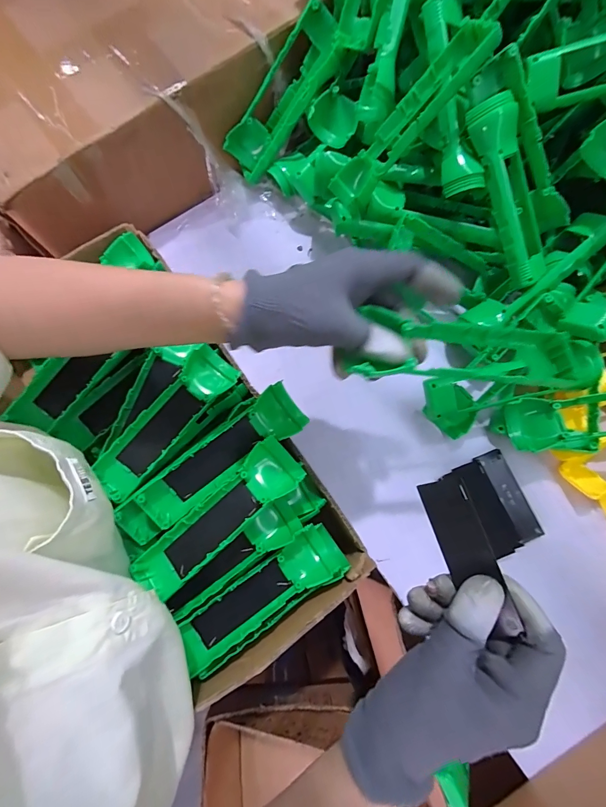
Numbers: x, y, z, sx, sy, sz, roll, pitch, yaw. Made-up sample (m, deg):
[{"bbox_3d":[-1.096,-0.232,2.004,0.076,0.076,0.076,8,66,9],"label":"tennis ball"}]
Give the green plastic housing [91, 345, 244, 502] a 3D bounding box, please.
[{"bbox_3d":[-0.131,0.016,0.338,0.047,0.019,0.160,40,80,8],"label":"green plastic housing"}]

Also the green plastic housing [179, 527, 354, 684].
[{"bbox_3d":[-0.036,0.177,0.325,0.159,0.027,0.051,-33,79,-7],"label":"green plastic housing"}]

